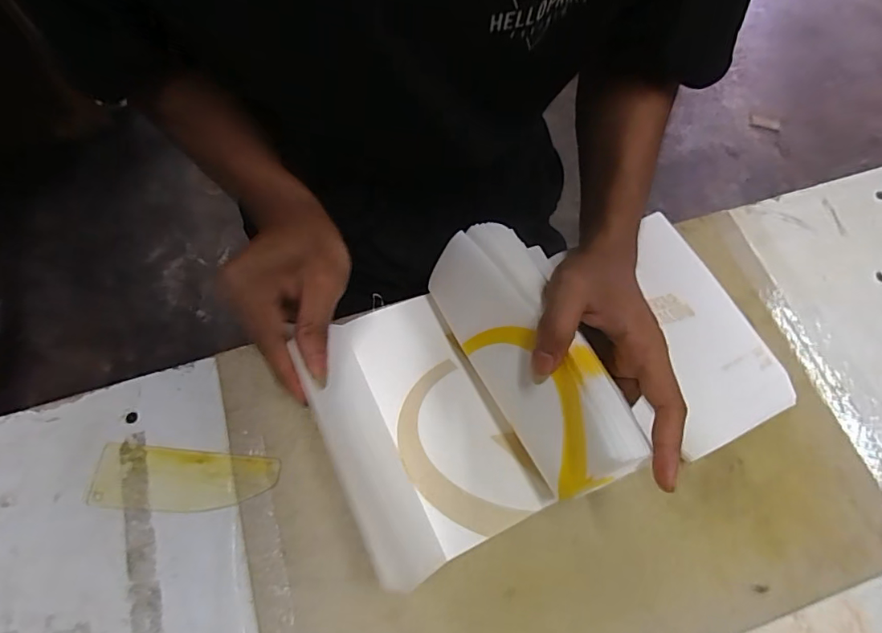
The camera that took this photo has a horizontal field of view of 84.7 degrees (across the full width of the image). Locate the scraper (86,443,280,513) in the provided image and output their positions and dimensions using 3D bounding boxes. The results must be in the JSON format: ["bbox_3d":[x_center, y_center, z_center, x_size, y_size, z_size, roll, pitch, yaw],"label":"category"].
[{"bbox_3d":[-0.174,0.111,0.328,0.123,0.004,0.040,4,66,1],"label":"scraper"}]

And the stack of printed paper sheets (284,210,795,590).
[{"bbox_3d":[0.084,0.023,0.331,0.321,0.077,0.179,-22,68,-10],"label":"stack of printed paper sheets"}]

